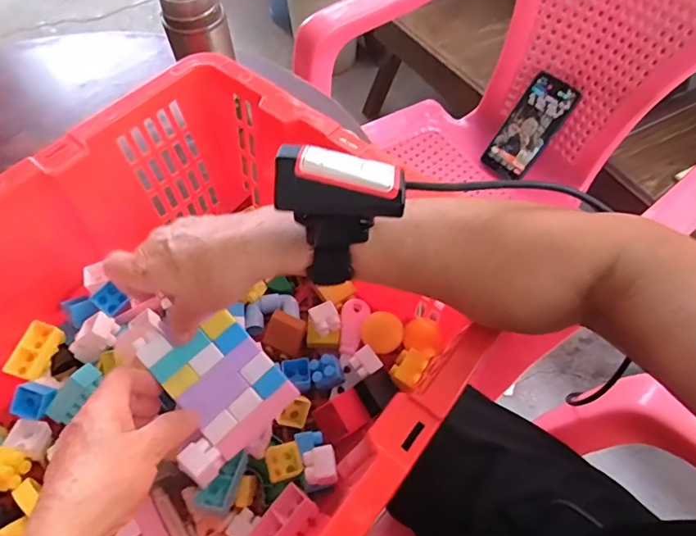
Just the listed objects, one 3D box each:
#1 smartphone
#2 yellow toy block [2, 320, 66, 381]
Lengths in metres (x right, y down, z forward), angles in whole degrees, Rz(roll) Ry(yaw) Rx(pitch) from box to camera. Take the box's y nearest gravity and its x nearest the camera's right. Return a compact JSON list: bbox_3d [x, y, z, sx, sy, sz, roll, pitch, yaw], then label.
[{"bbox_3d":[0.284,-0.219,0.774,0.075,0.160,0.018,43,30,23],"label":"smartphone"},{"bbox_3d":[-0.273,0.073,0.430,0.028,0.021,0.049,31,69,-20],"label":"yellow toy block"}]

